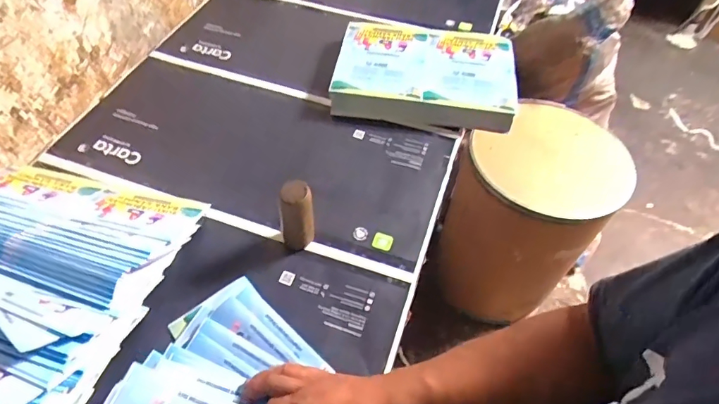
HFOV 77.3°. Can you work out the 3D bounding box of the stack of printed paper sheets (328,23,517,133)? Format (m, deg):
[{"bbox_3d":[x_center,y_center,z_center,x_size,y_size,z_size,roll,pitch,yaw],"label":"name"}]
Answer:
[{"bbox_3d":[0.118,-0.234,0.806,0.309,0.054,0.233,10,52,5],"label":"stack of printed paper sheets"}]

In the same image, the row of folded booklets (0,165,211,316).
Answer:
[{"bbox_3d":[-0.390,0.023,0.585,0.311,0.068,0.184,14,53,9],"label":"row of folded booklets"}]

